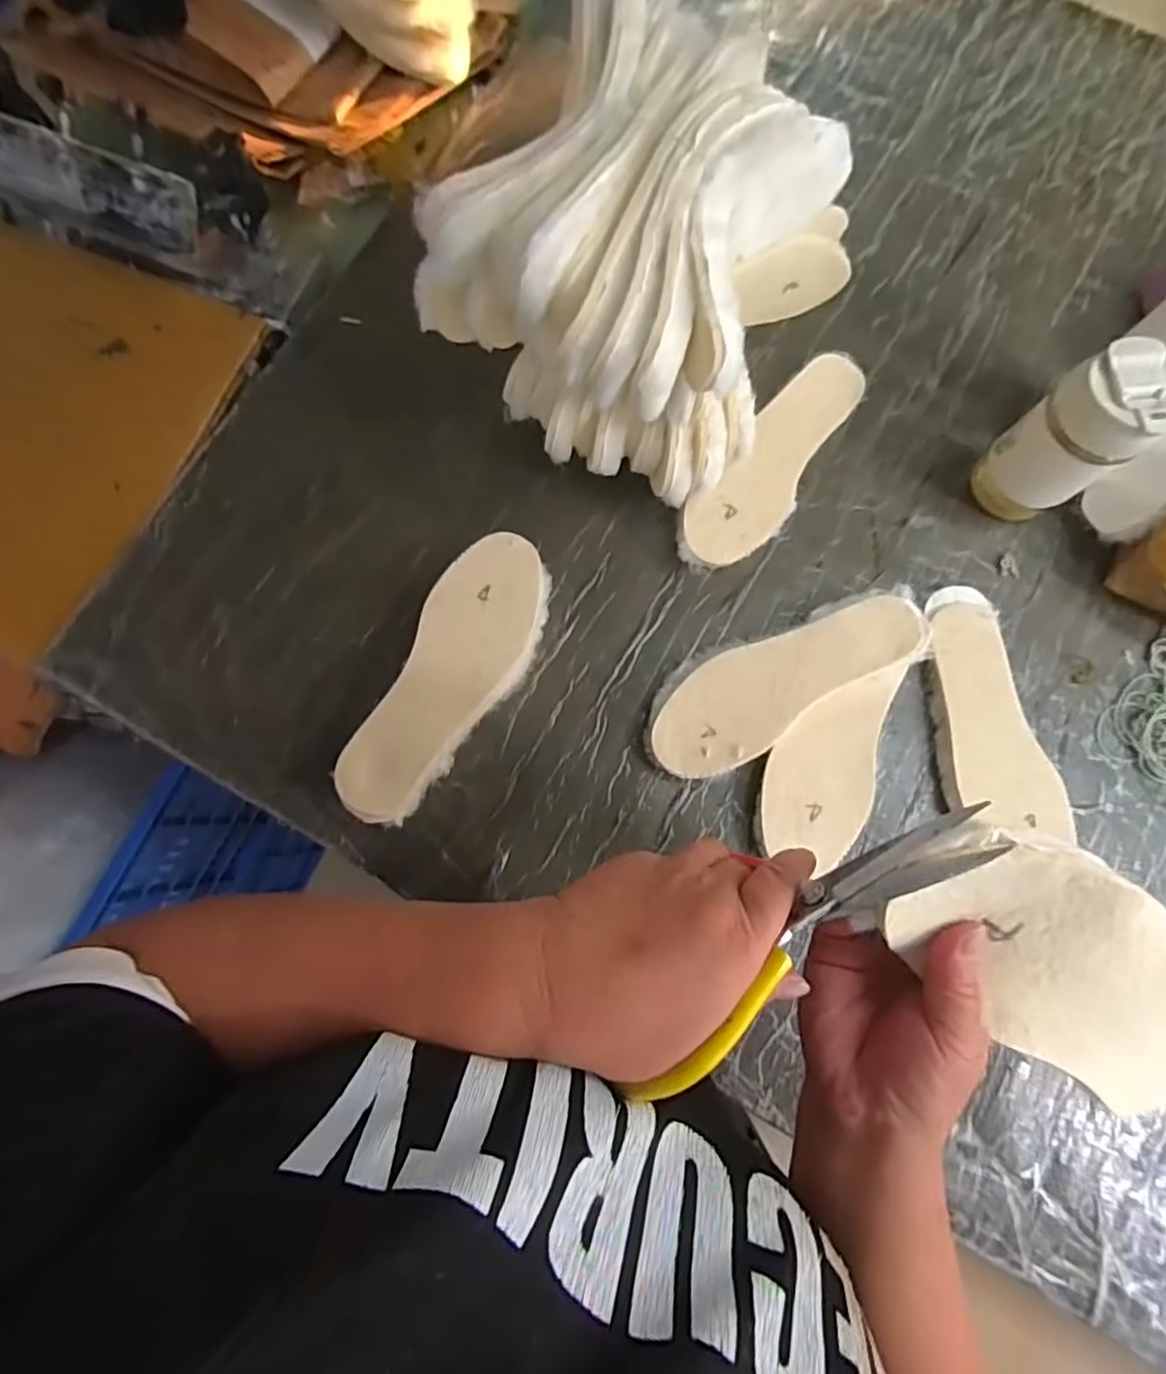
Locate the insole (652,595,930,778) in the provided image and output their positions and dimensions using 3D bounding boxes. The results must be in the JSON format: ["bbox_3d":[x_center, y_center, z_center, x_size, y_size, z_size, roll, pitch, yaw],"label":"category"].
[{"bbox_3d":[0.176,-0.010,0.553,0.253,0.005,0.089,-32,73,-3],"label":"insole"}]

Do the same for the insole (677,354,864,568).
[{"bbox_3d":[0.188,-0.217,0.611,0.078,0.024,0.265,37,81,7],"label":"insole"}]

